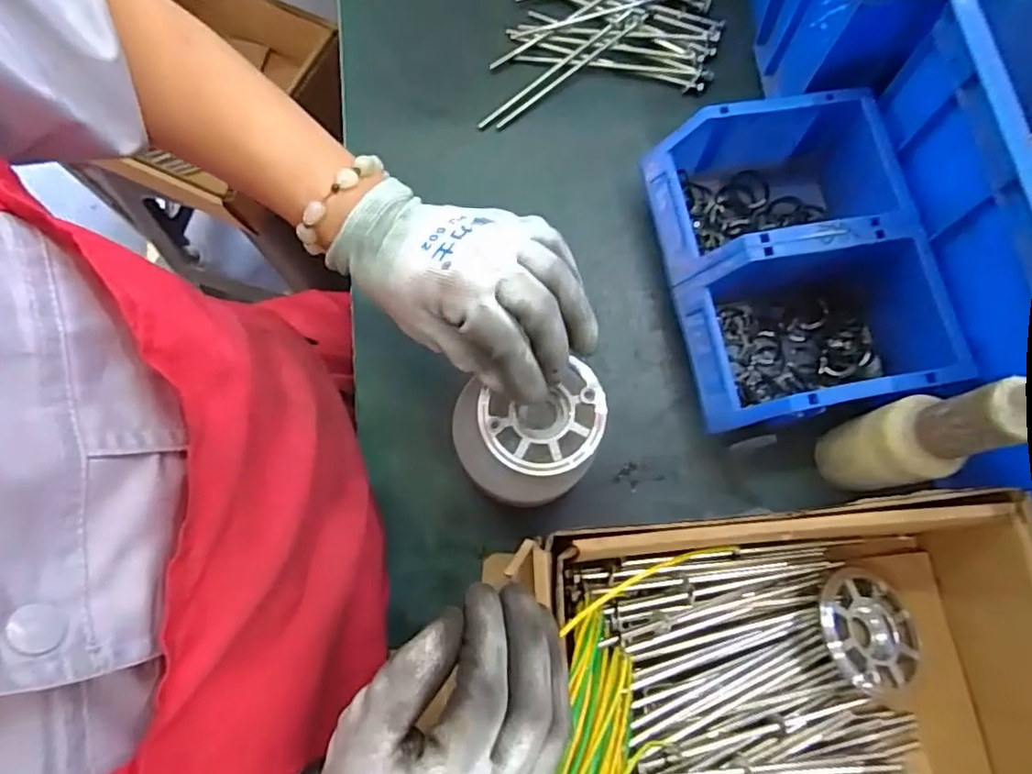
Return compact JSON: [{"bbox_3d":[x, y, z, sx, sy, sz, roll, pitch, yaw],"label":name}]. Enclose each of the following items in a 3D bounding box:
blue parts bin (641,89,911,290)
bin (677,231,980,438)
[{"bbox_3d":[0.187,-0.137,0.436,0.174,0.072,0.107,-8,75,-4],"label":"blue parts bin"},{"bbox_3d":[0.200,-0.036,0.409,0.163,0.070,0.109,-11,76,-4],"label":"bin"}]

